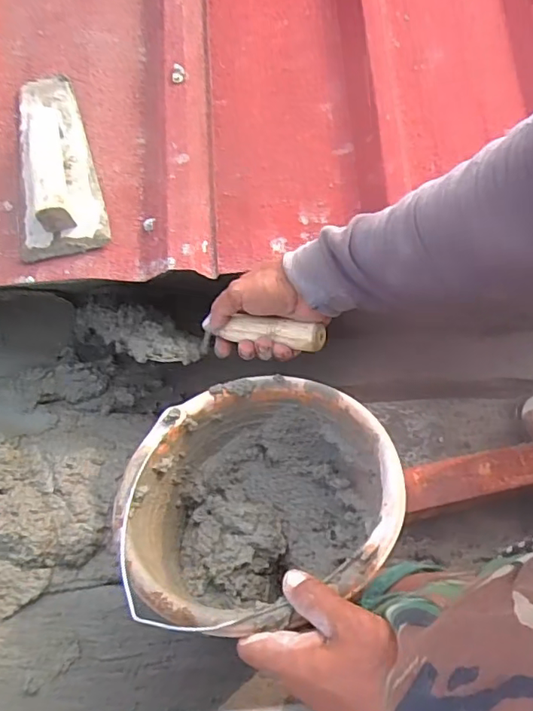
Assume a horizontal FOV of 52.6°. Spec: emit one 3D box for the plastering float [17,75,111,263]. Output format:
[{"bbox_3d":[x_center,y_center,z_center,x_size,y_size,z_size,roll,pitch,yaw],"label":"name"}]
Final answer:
[{"bbox_3d":[-0.236,-0.222,0.589,0.093,0.050,0.229,-11,74,-6],"label":"plastering float"}]

